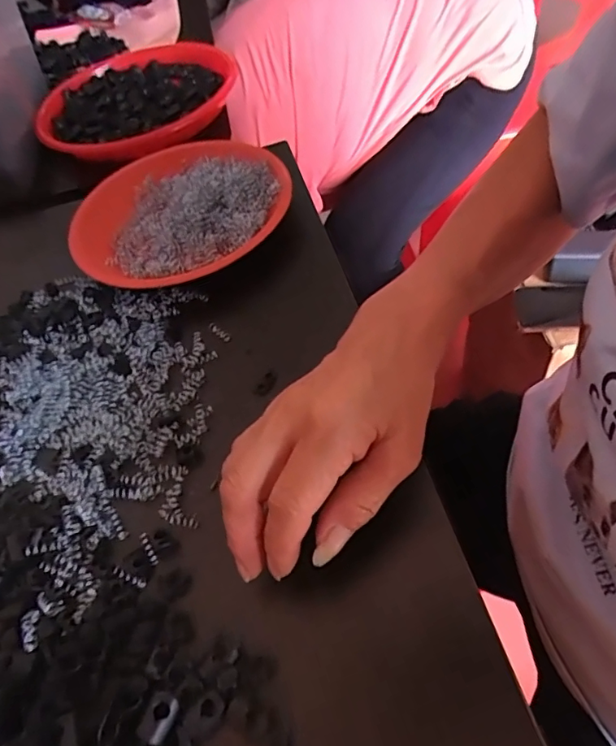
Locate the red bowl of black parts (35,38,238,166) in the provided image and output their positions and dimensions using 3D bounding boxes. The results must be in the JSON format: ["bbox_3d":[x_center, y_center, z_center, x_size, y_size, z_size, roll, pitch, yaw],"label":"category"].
[{"bbox_3d":[-0.212,-0.349,0.650,0.236,0.052,0.280,-11,53,4],"label":"red bowl of black parts"}]

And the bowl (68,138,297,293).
[{"bbox_3d":[-0.112,-0.141,0.466,0.185,0.049,0.187,-2,49,3],"label":"bowl"}]

